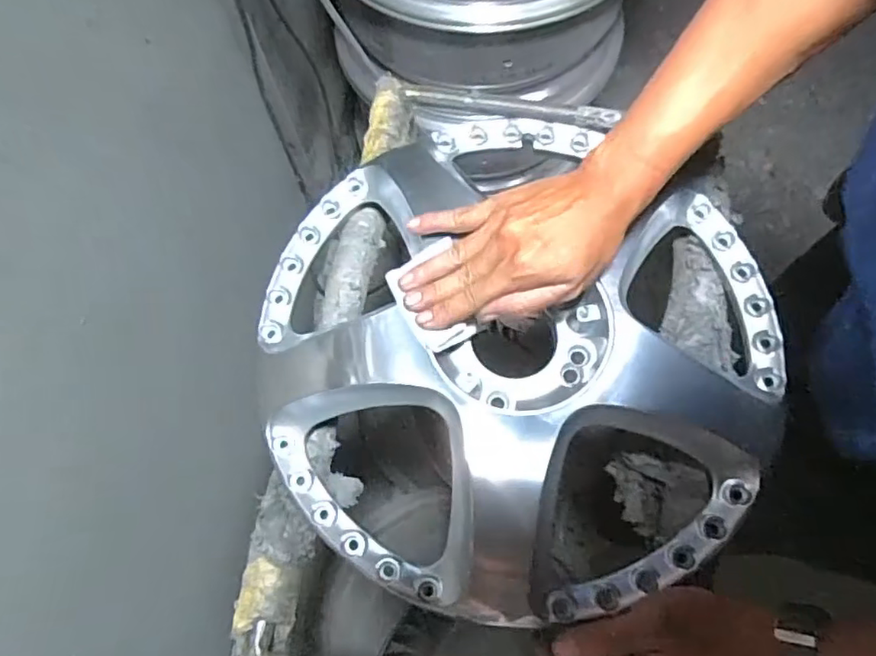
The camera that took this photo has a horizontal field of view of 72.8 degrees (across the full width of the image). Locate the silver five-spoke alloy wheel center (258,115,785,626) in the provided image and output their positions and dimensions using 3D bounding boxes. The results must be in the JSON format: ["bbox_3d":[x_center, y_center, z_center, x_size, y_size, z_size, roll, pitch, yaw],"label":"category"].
[{"bbox_3d":[0.059,0.014,0.490,0.408,0.096,0.403,-1,70,2],"label":"silver five-spoke alloy wheel center"}]

